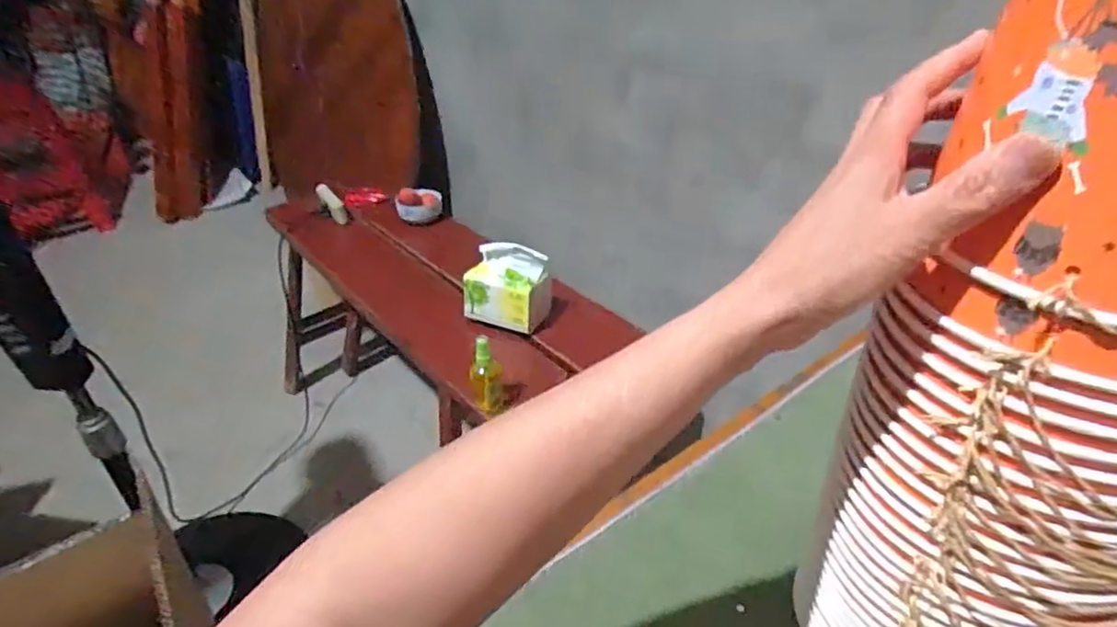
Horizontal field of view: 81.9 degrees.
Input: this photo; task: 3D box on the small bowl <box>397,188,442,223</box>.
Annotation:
[{"bbox_3d":[-0.327,-0.260,1.532,0.104,0.044,0.126,-7,35,-7],"label":"small bowl"}]

